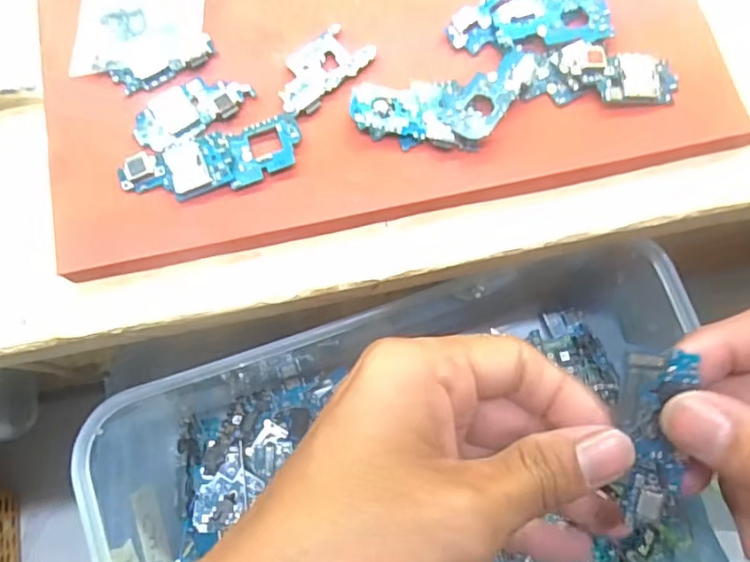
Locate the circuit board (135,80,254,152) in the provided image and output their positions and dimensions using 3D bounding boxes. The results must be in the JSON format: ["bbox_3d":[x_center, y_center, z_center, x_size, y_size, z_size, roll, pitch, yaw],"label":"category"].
[{"bbox_3d":[-0.066,-0.062,0.206,0.042,0.004,0.021,-35,80,-6],"label":"circuit board"}]

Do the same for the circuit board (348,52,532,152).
[{"bbox_3d":[0.026,-0.061,0.204,0.065,0.007,0.030,-15,79,-3],"label":"circuit board"}]

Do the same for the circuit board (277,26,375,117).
[{"bbox_3d":[-0.020,-0.077,0.209,0.038,0.004,0.021,-44,81,-8],"label":"circuit board"}]

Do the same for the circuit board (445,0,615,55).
[{"bbox_3d":[0.056,-0.099,0.213,0.059,0.005,0.031,-11,78,-2],"label":"circuit board"}]

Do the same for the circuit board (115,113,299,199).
[{"bbox_3d":[-0.056,-0.041,0.201,0.062,0.006,0.020,-15,79,-3],"label":"circuit board"}]

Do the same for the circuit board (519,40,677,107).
[{"bbox_3d":[0.081,-0.073,0.206,0.054,0.008,0.020,1,78,1],"label":"circuit board"}]

